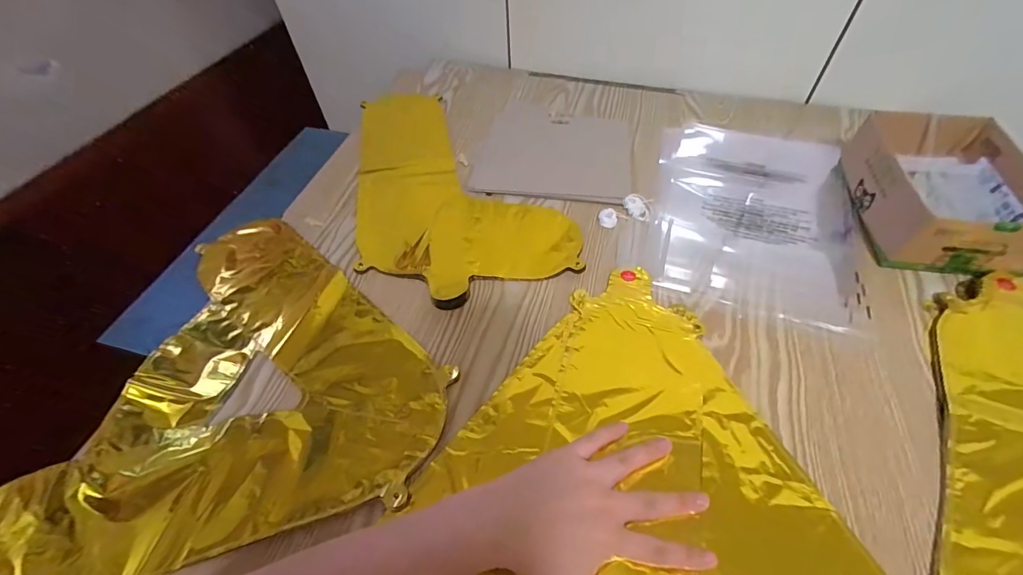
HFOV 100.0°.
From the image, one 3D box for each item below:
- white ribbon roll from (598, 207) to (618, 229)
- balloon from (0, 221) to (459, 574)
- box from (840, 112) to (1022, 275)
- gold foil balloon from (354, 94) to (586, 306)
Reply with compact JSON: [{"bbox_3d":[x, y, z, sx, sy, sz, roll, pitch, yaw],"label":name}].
[{"bbox_3d":[0.110,-0.080,0.490,0.020,0.010,0.022,-1,52,2],"label":"white ribbon roll"},{"bbox_3d":[-0.228,0.093,0.371,0.327,0.011,0.366,12,54,12],"label":"balloon"},{"bbox_3d":[0.450,-0.099,0.453,0.132,0.073,0.182,9,53,10],"label":"box"},{"bbox_3d":[-0.084,-0.146,0.547,0.228,0.017,0.391,-15,53,-8],"label":"gold foil balloon"}]

